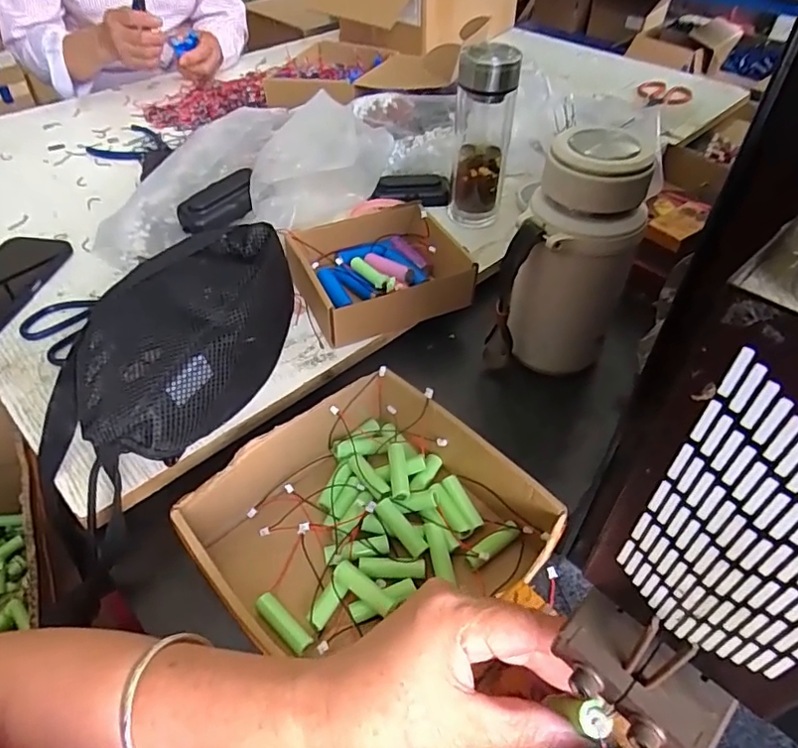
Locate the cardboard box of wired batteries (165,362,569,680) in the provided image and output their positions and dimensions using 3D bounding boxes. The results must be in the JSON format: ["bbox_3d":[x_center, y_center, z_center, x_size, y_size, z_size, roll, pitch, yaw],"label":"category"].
[{"bbox_3d":[-0.026,0.114,0.410,0.208,0.067,0.195,-32,55,-27],"label":"cardboard box of wired batteries"}]

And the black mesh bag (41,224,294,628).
[{"bbox_3d":[-0.186,-0.014,0.470,0.130,0.090,0.294,21,50,18],"label":"black mesh bag"}]

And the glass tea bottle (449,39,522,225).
[{"bbox_3d":[0.095,-0.268,0.641,0.061,0.198,0.074,6,47,6],"label":"glass tea bottle"}]

